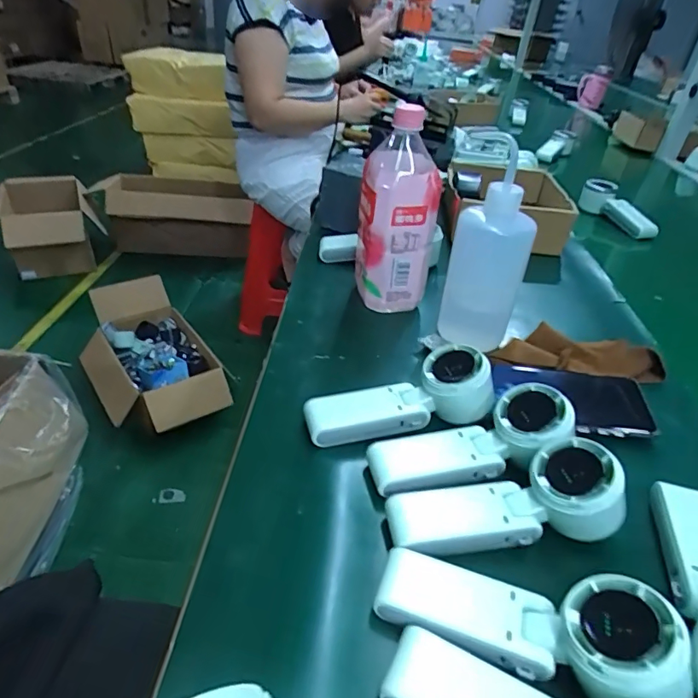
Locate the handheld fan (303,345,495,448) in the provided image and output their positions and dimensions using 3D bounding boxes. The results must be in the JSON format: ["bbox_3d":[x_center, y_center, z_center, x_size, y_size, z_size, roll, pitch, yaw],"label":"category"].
[{"bbox_3d":[0.044,0.040,0.426,0.163,0.056,0.056,-5,37,-9],"label":"handheld fan"}]

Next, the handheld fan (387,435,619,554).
[{"bbox_3d":[0.106,0.101,0.338,0.156,0.049,0.061,-1,37,-3],"label":"handheld fan"}]

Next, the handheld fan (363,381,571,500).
[{"bbox_3d":[0.099,0.070,0.379,0.166,0.048,0.057,-9,37,-11],"label":"handheld fan"}]

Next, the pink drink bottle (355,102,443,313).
[{"bbox_3d":[0.053,-0.148,0.550,0.080,0.214,0.079,-2,37,-5],"label":"pink drink bottle"}]

